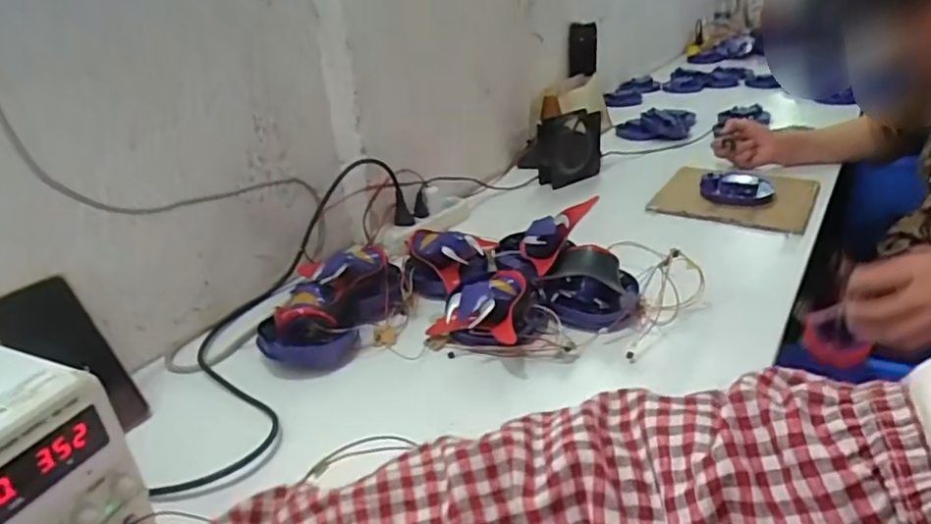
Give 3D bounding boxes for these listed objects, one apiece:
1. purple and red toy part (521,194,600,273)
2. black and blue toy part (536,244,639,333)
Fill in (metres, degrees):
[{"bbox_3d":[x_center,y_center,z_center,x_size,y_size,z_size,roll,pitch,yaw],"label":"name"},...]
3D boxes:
[{"bbox_3d":[0.119,-0.044,0.771,0.122,0.041,0.051,-44,32,-4],"label":"purple and red toy part"},{"bbox_3d":[0.141,0.033,0.703,0.112,0.086,0.080,0,25,11],"label":"black and blue toy part"}]

